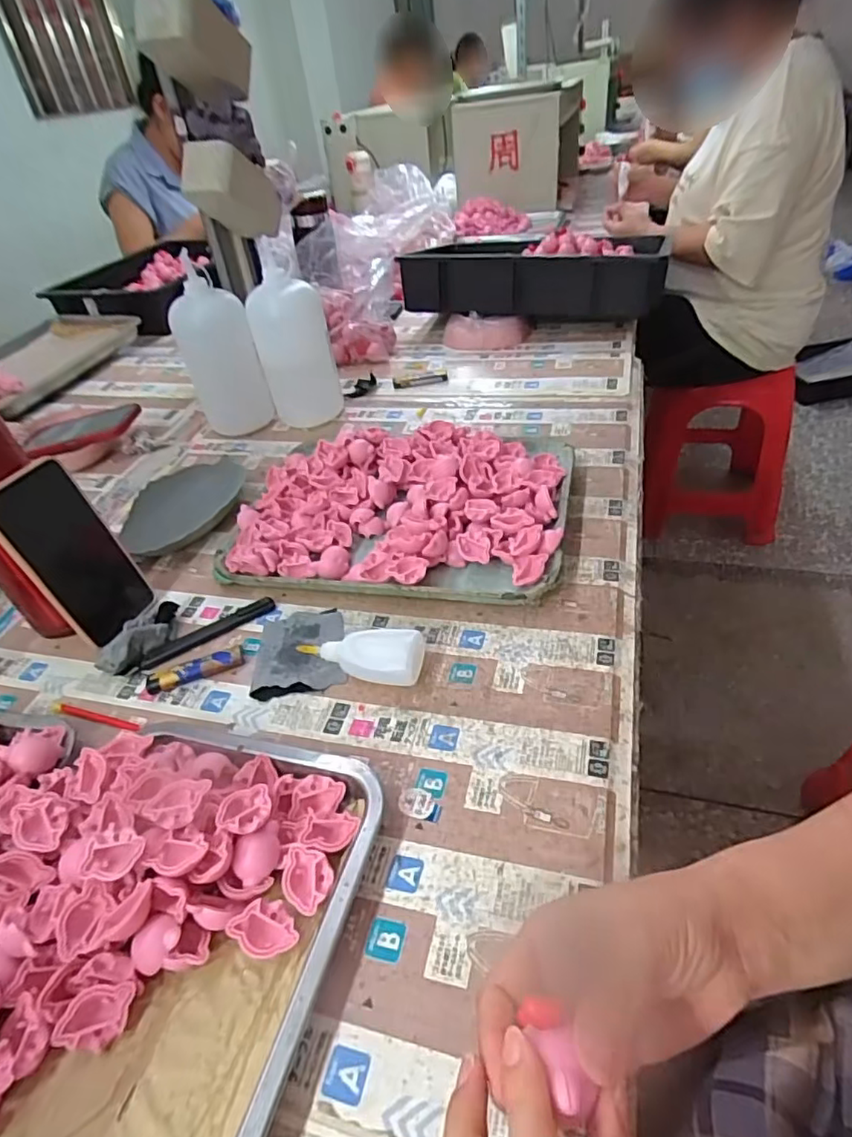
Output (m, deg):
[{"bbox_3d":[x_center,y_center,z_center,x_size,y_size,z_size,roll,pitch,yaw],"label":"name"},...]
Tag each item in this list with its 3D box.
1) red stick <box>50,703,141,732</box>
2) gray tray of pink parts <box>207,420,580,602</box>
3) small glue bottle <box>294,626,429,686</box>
[{"bbox_3d":[-0.269,0.120,0.485,0.088,0.007,0.010,6,42,16],"label":"red stick"},{"bbox_3d":[-0.030,-0.073,0.617,0.340,0.045,0.242,5,41,14],"label":"gray tray of pink parts"},{"bbox_3d":[-0.053,0.071,0.479,0.102,0.030,0.041,1,40,10],"label":"small glue bottle"}]

